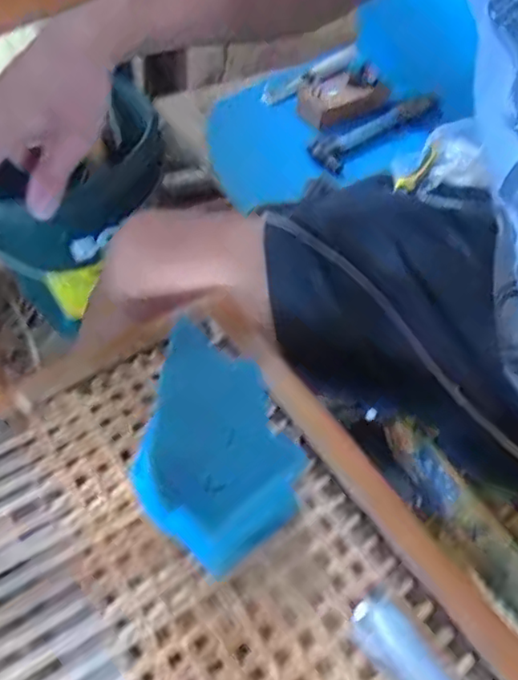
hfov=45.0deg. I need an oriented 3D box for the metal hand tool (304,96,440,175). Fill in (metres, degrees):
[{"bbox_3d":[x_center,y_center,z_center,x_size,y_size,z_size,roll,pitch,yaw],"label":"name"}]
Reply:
[{"bbox_3d":[0.158,-0.283,0.850,0.220,0.027,0.059,-36,58,-25],"label":"metal hand tool"}]

